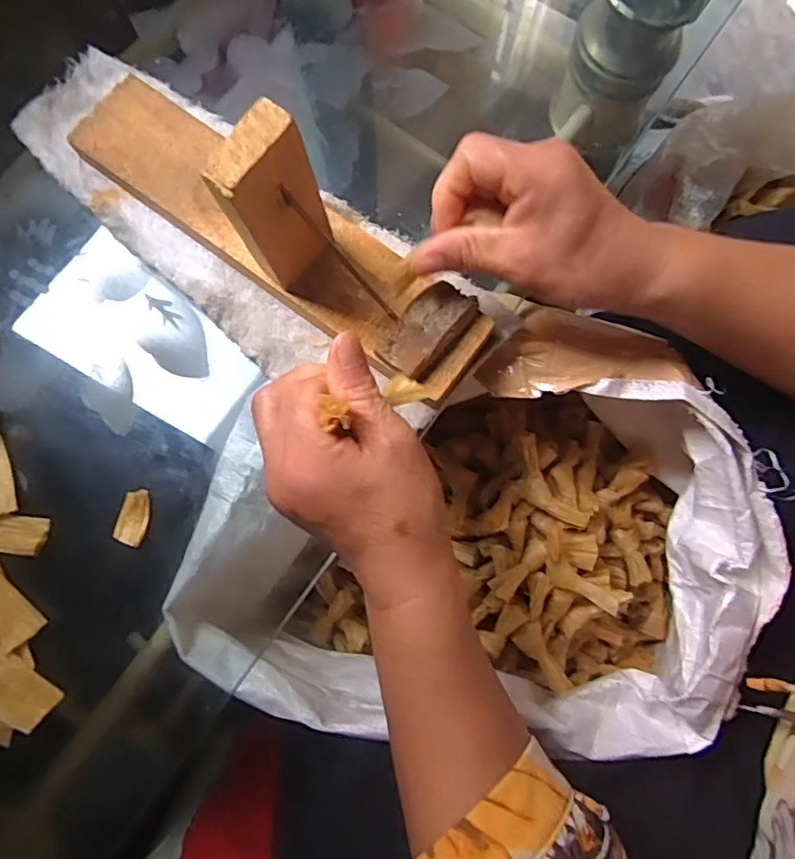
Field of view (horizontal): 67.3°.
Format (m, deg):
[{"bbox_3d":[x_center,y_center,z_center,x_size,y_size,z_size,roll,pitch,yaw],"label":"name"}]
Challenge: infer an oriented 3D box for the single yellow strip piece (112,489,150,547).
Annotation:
[{"bbox_3d":[-0.147,0.049,0.334,0.017,0.009,0.030,8,78,2],"label":"single yellow strip piece"}]

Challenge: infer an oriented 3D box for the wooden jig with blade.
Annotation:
[{"bbox_3d":[-0.072,-0.128,0.307,0.270,0.116,0.067,35,81,10],"label":"wooden jig with blade"}]

